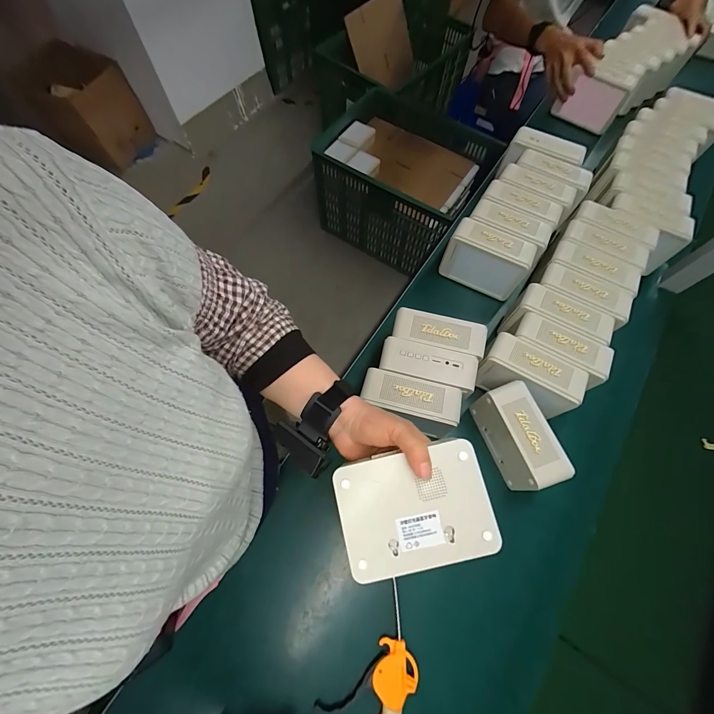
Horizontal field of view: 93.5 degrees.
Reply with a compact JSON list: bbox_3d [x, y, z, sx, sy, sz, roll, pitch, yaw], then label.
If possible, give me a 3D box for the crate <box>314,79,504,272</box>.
[{"bbox_3d":[0.171,-0.781,1.527,0.670,0.396,0.509,30,71,10],"label":"crate"}]

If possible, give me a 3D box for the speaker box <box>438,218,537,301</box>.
[{"bbox_3d":[0.231,-0.175,0.606,0.137,0.100,0.055,28,70,9],"label":"speaker box"}]

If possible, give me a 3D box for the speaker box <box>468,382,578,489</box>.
[{"bbox_3d":[0.227,0.114,0.483,0.058,0.092,0.138,-17,70,-8],"label":"speaker box"}]

